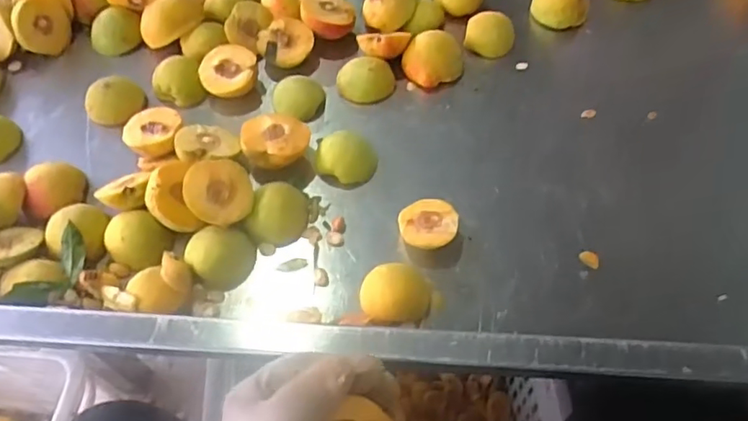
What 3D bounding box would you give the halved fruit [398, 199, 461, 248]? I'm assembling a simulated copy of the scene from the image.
[{"bbox_3d":[0.048,0.017,0.507,0.049,0.027,0.046,-1,56,2],"label":"halved fruit"}]

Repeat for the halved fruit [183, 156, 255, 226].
[{"bbox_3d":[-0.137,-0.014,0.508,0.056,0.023,0.061,-3,68,-24],"label":"halved fruit"}]

